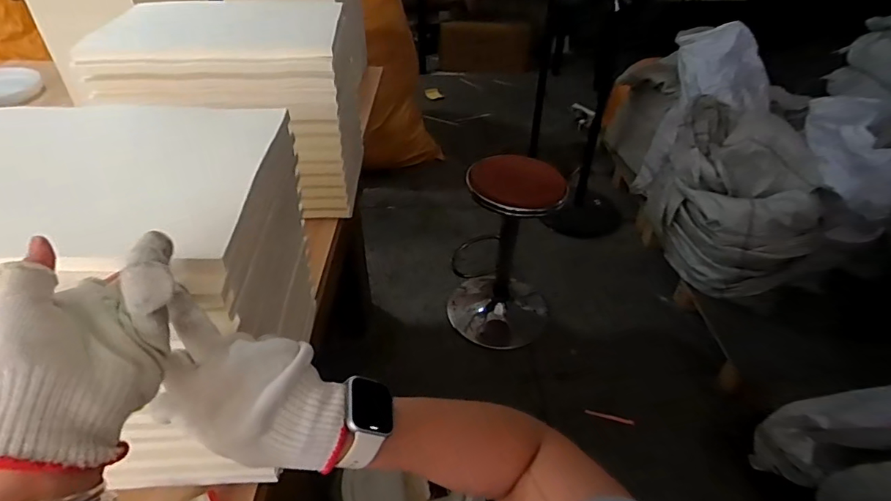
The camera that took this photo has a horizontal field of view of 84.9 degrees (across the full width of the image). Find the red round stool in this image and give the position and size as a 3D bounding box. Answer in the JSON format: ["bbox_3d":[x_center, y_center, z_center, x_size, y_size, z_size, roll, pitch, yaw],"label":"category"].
[{"bbox_3d":[0.184,-0.009,1.595,0.311,0.567,0.353,-24,46,-28],"label":"red round stool"}]

